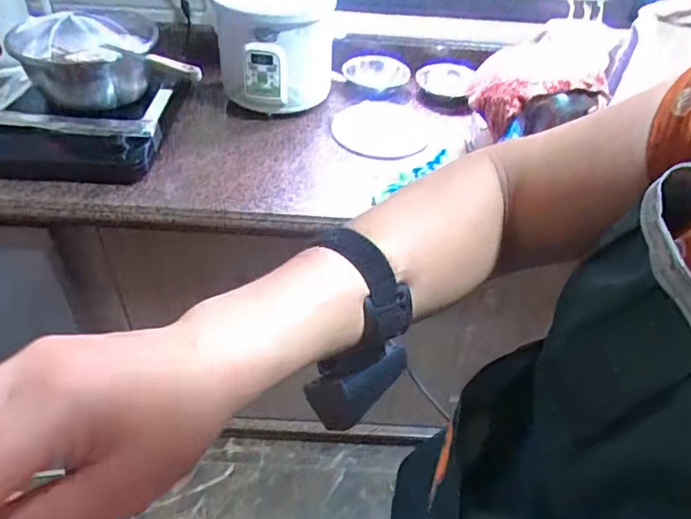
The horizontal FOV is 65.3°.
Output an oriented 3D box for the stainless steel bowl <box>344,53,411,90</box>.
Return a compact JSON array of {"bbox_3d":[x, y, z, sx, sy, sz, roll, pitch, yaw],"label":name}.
[{"bbox_3d":[0.078,-0.481,1.373,0.170,0.029,0.137,3,44,-3],"label":"stainless steel bowl"}]

